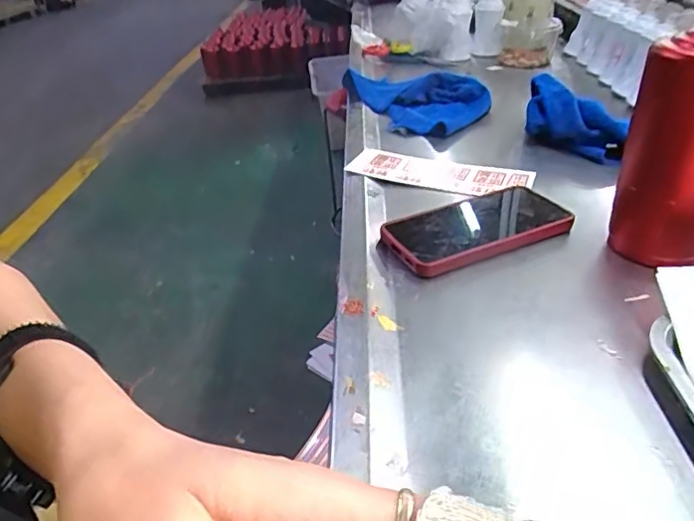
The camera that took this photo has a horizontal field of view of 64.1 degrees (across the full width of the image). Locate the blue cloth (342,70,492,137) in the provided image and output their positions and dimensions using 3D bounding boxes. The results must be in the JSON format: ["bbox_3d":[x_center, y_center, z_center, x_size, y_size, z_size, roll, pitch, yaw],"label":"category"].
[{"bbox_3d":[0.108,-0.238,0.800,0.154,0.034,0.220,-18,35,-16],"label":"blue cloth"}]

